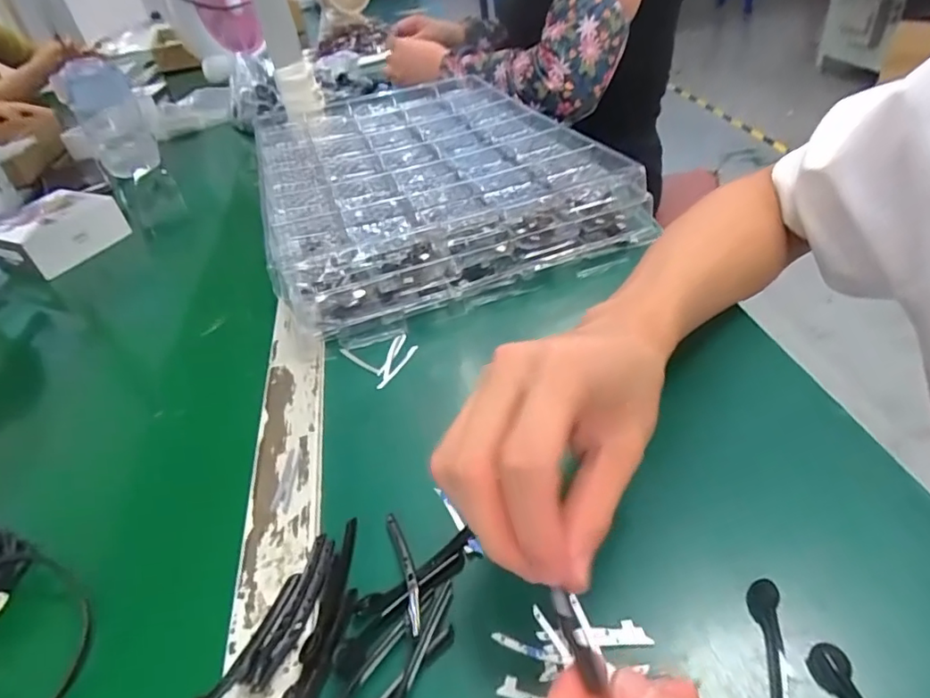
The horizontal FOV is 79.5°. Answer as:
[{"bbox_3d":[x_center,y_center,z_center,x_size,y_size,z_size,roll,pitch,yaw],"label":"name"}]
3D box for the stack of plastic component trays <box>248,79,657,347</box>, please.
[{"bbox_3d":[-0.051,-0.183,0.598,0.311,0.069,0.457,-17,40,-9],"label":"stack of plastic component trays"}]

